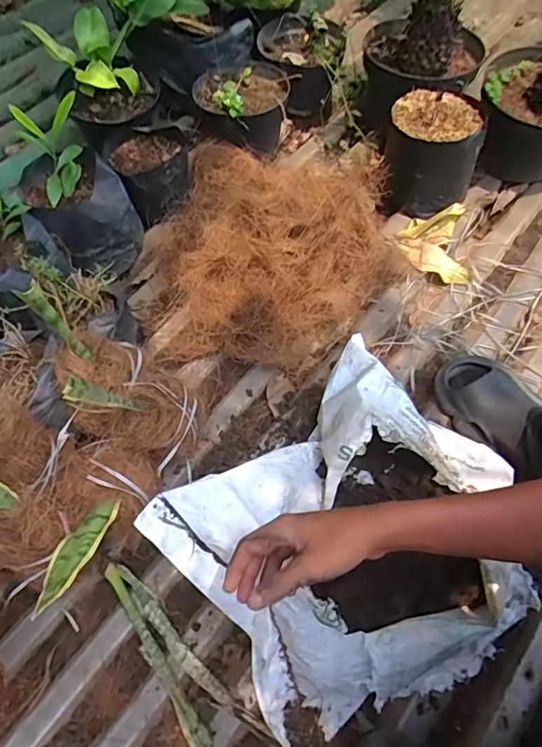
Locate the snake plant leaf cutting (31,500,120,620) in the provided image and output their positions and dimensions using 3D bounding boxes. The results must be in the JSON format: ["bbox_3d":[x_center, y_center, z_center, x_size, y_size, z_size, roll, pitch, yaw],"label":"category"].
[{"bbox_3d":[-0.202,0.183,0.514,0.042,0.017,0.159,9,20,2],"label":"snake plant leaf cutting"}]

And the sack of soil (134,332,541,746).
[{"bbox_3d":[0.114,0.187,0.599,0.411,0.127,0.377,-34,70,-20],"label":"sack of soil"}]

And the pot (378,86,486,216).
[{"bbox_3d":[0.276,-0.376,0.882,0.161,0.154,0.128,7,62,-1],"label":"pot"}]

